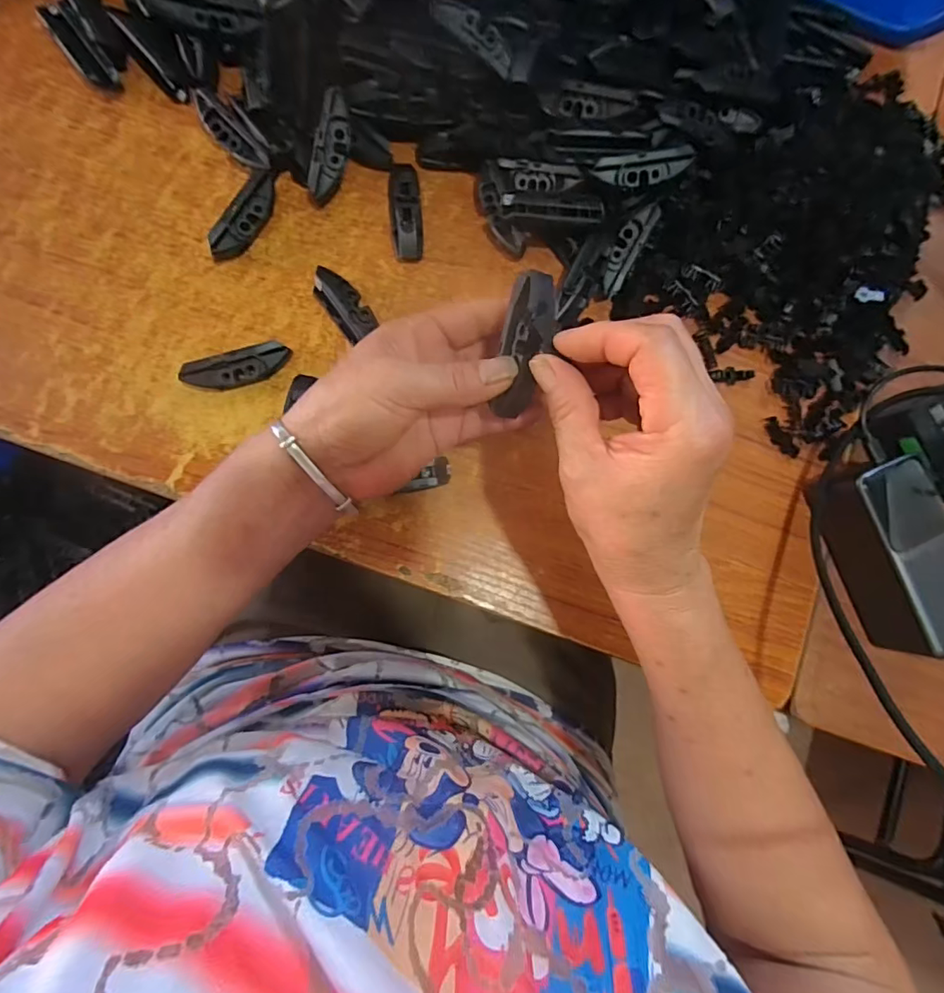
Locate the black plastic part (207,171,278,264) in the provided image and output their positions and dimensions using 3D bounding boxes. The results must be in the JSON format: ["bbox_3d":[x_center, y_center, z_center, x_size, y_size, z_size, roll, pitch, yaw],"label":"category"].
[{"bbox_3d":[-0.156,-0.195,0.361,0.020,0.023,0.069,26,82,-3],"label":"black plastic part"}]

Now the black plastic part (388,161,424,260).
[{"bbox_3d":[-0.048,-0.211,0.376,0.023,0.018,0.076,-4,84,-6],"label":"black plastic part"}]

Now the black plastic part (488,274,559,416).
[{"bbox_3d":[0.027,-0.077,0.255,0.021,0.026,0.070,10,92,-5],"label":"black plastic part"}]

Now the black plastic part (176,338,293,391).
[{"bbox_3d":[-0.157,-0.084,0.348,0.069,0.025,0.019,-19,86,-7],"label":"black plastic part"}]

